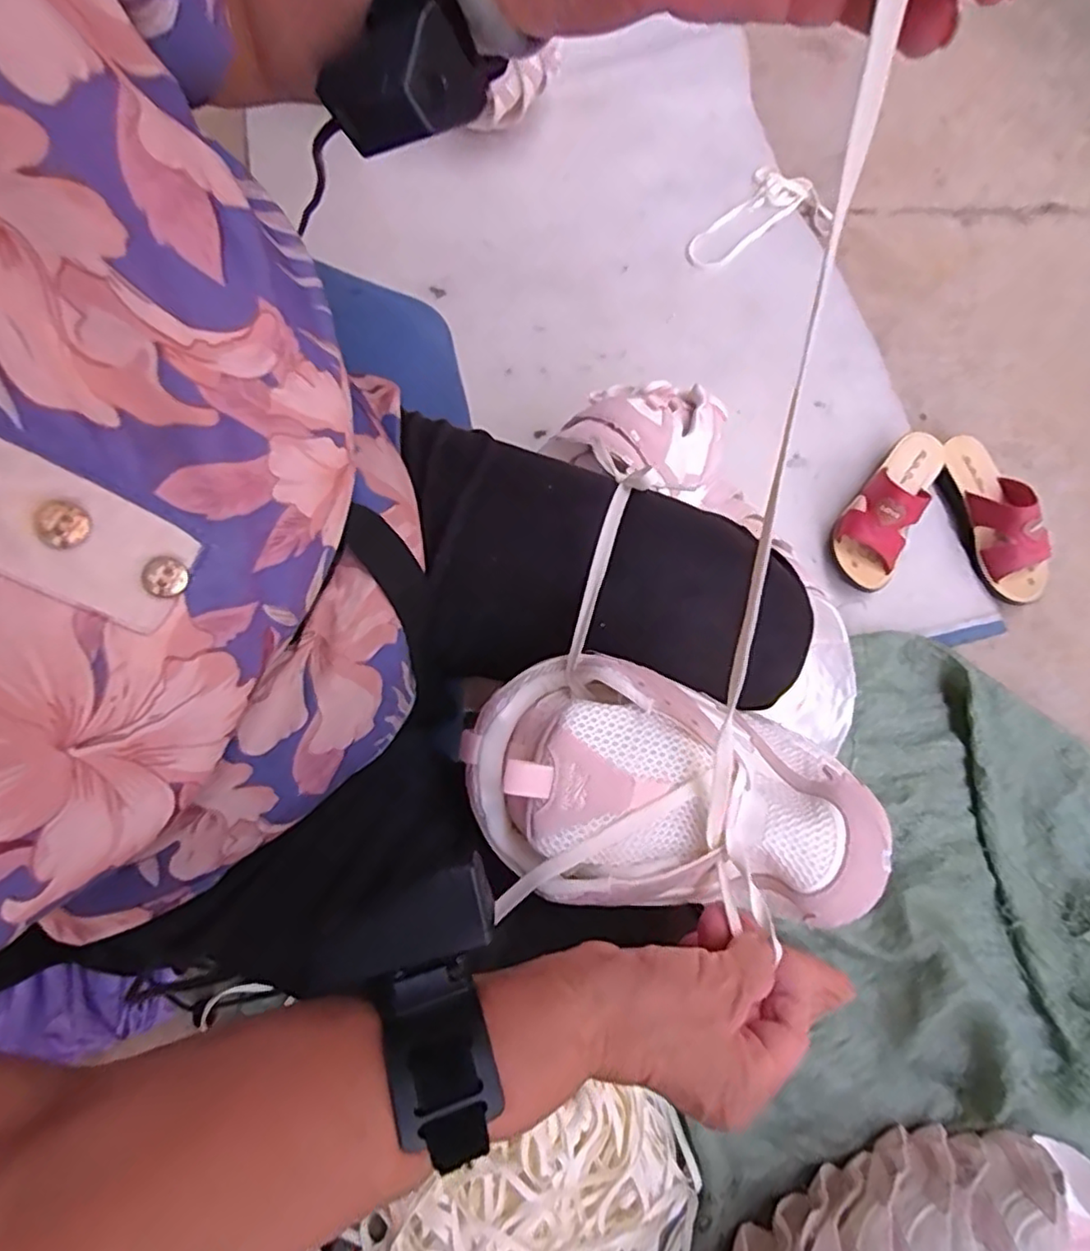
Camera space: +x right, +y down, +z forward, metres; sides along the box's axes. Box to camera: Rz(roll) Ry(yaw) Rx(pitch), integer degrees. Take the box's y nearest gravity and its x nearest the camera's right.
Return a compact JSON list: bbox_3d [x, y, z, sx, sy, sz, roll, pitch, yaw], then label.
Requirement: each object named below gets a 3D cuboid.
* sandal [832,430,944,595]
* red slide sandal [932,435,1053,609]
[{"bbox_3d":[0.435,-0.156,0.811,0.085,0.076,0.221,30,76,7],"label":"sandal"},{"bbox_3d":[0.576,-0.141,0.817,0.079,0.067,0.225,-17,76,-6],"label":"red slide sandal"}]

